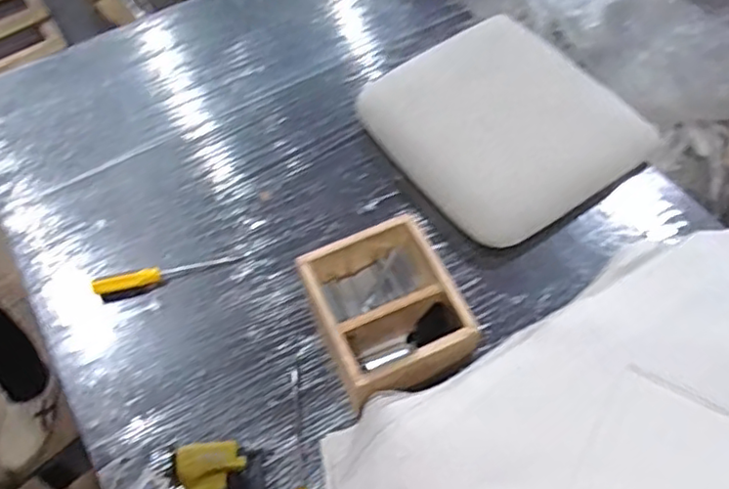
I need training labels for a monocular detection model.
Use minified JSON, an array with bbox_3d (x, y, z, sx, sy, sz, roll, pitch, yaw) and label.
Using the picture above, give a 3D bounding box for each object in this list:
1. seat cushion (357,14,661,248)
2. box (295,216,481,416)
[{"bbox_3d":[0.242,-0.231,1.113,0.373,0.115,0.421,-32,62,-19],"label":"seat cushion"},{"bbox_3d":[0.034,0.103,0.904,0.191,0.124,0.223,-20,58,-12],"label":"box"}]

